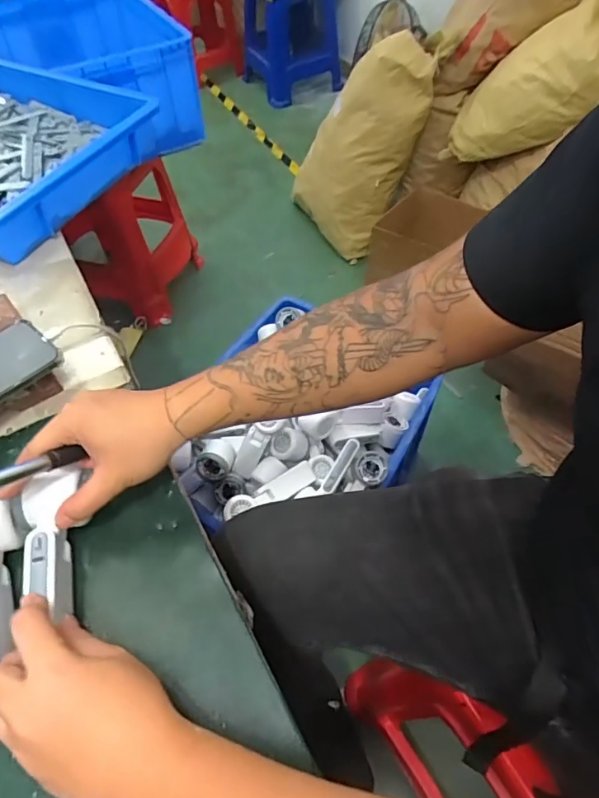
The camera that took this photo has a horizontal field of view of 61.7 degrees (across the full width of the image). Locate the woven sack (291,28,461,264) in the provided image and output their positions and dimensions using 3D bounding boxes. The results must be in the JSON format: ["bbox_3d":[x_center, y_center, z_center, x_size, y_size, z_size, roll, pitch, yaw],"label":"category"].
[{"bbox_3d":[0.207,-0.844,1.652,0.239,0.681,0.296,-11,48,-45],"label":"woven sack"}]

